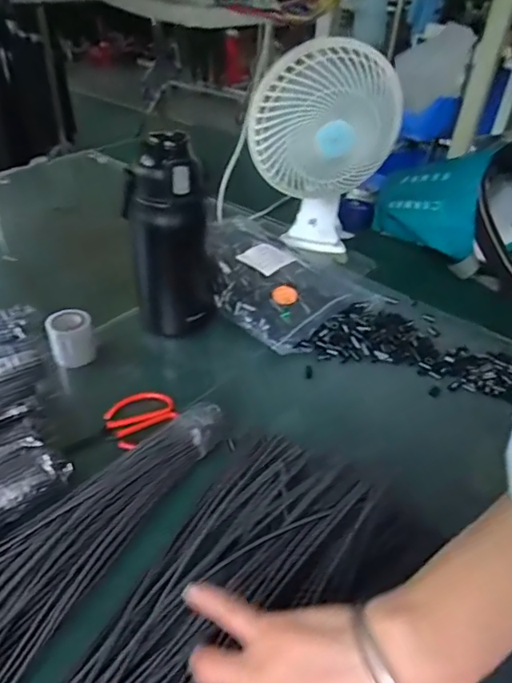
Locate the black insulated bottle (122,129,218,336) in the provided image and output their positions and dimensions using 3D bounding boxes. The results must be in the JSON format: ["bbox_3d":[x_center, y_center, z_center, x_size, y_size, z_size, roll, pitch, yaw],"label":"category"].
[{"bbox_3d":[-0.100,-0.119,0.586,0.097,0.233,0.080,-2,38,-7],"label":"black insulated bottle"}]

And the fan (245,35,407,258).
[{"bbox_3d":[0.099,-0.276,0.747,0.207,0.302,0.148,7,38,5],"label":"fan"}]

